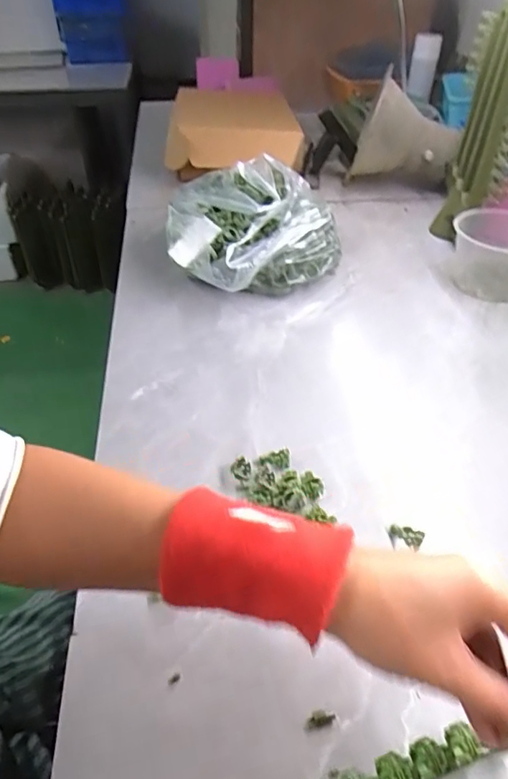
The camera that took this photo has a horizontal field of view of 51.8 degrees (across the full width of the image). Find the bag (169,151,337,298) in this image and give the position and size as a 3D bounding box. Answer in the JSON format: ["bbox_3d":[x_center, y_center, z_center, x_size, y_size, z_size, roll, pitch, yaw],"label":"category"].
[{"bbox_3d":[-0.011,-0.238,0.786,0.234,0.119,0.238,-24,47,-26],"label":"bag"}]

